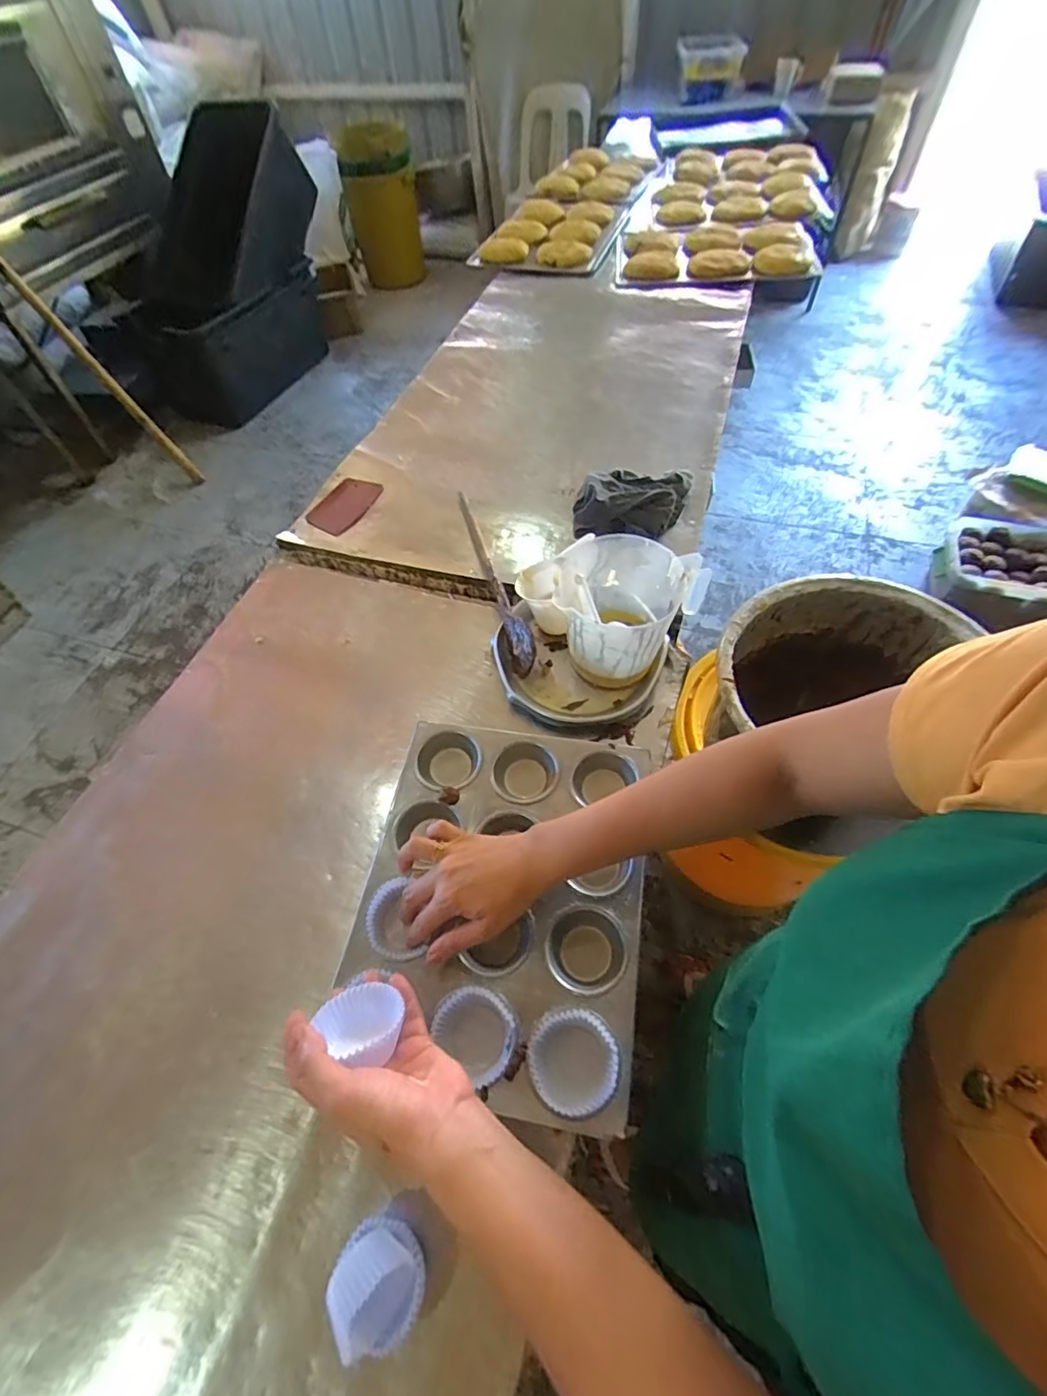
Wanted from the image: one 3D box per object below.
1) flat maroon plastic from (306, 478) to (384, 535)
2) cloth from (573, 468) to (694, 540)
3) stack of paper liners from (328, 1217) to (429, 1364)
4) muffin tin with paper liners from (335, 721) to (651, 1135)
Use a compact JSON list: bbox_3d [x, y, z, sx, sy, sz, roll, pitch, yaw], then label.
[{"bbox_3d":[-0.285,-0.311,0.882,0.084,0.009,0.123,25,67,14],"label":"flat maroon plastic"},{"bbox_3d":[0.163,-0.290,0.817,0.171,0.053,0.136,3,56,6],"label":"cloth"},{"bbox_3d":[-0.095,0.390,0.370,0.051,0.061,0.060,-36,60,-19],"label":"stack of paper liners"},{"bbox_3d":[-0.020,0.182,0.529,0.258,0.032,0.325,8,57,9],"label":"muffin tin with paper liners"}]

